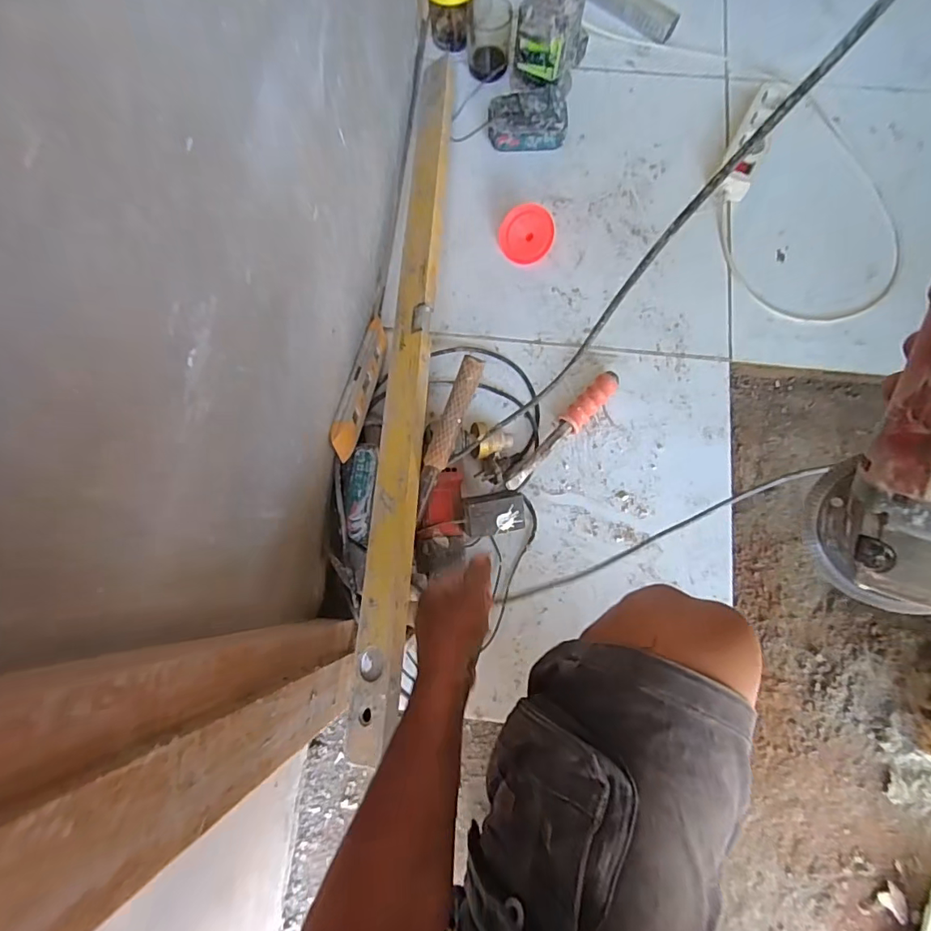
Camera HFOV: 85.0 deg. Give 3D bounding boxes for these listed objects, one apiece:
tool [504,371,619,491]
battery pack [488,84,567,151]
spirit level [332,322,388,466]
[{"bbox_3d":[0.128,-0.046,0.666,0.032,0.035,0.205,41,81,10],"label":"tool"},{"bbox_3d":[0.096,-0.531,0.778,0.119,0.048,0.085,-2,76,1],"label":"battery pack"},{"bbox_3d":[-0.129,-0.107,0.641,0.022,0.045,0.219,6,55,3],"label":"spirit level"}]

